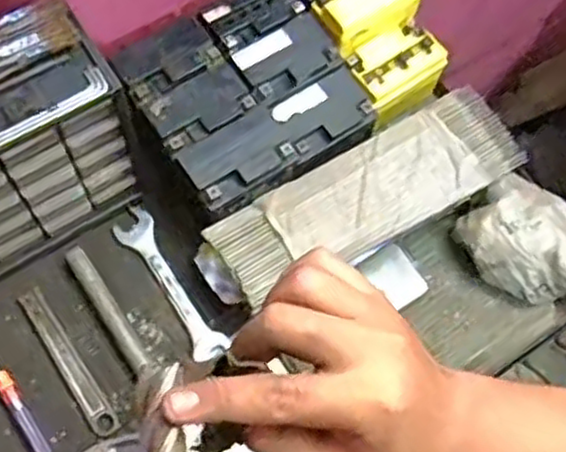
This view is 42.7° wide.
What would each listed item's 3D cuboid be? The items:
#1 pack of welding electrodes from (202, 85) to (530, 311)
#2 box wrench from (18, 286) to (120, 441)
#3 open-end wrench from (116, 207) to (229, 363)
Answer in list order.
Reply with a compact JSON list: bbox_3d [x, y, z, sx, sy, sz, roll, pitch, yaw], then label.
[{"bbox_3d":[0.094,-0.038,0.746,0.341,0.024,0.109,-30,70,-16],"label":"pack of welding electrodes"},{"bbox_3d":[-0.217,0.136,0.732,0.024,0.005,0.172,-31,71,-16],"label":"box wrench"},{"bbox_3d":[-0.121,0.059,0.772,0.040,0.007,0.189,-31,70,-16],"label":"open-end wrench"}]

